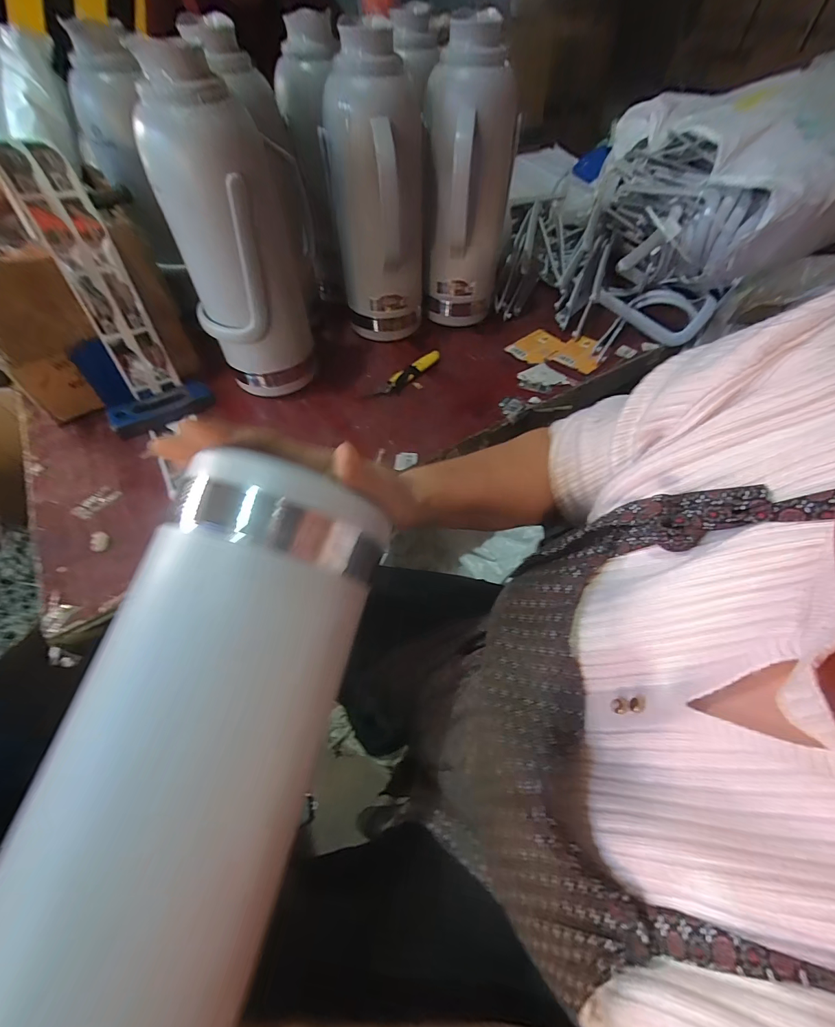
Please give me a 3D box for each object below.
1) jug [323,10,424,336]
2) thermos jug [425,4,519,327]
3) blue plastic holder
[{"bbox_3d":[-0.053,-0.442,0.586,0.133,0.338,0.127,-9,58,-7],"label":"jug"},{"bbox_3d":[0.093,-0.528,0.638,0.128,0.349,0.198,8,58,4],"label":"thermos jug"},{"bbox_3d":[-0.386,-0.185,0.562,0.150,0.090,0.085,-20,60,-14],"label":"blue plastic holder"}]

